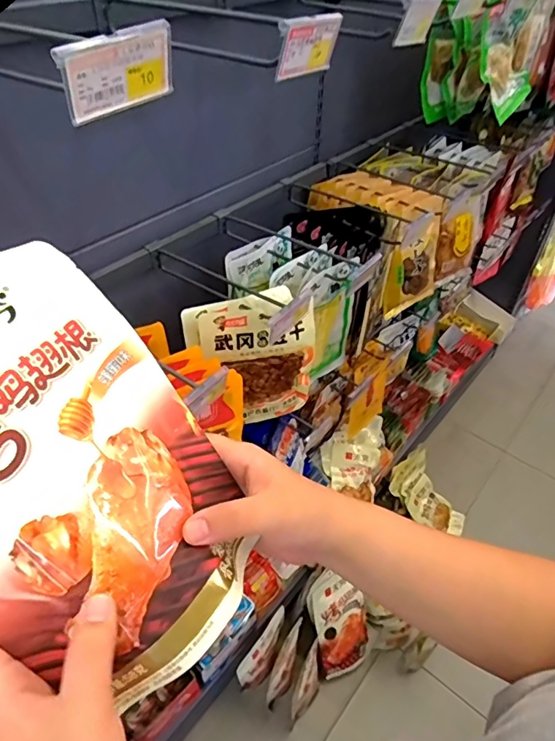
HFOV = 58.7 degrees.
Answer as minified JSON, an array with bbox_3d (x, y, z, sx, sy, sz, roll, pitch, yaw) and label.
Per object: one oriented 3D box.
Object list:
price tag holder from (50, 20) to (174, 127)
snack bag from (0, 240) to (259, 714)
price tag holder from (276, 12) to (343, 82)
[{"bbox_3d":[-0.102,-0.192,0.319,0.079,0.048,0.005,-37,71,-28],"label":"price tag holder"},{"bbox_3d":[-0.115,0.054,0.272,0.242,0.023,0.159,52,52,-9],"label":"snack bag"},{"bbox_3d":[0.027,-0.283,0.431,0.008,0.048,0.074,43,55,17],"label":"price tag holder"}]

